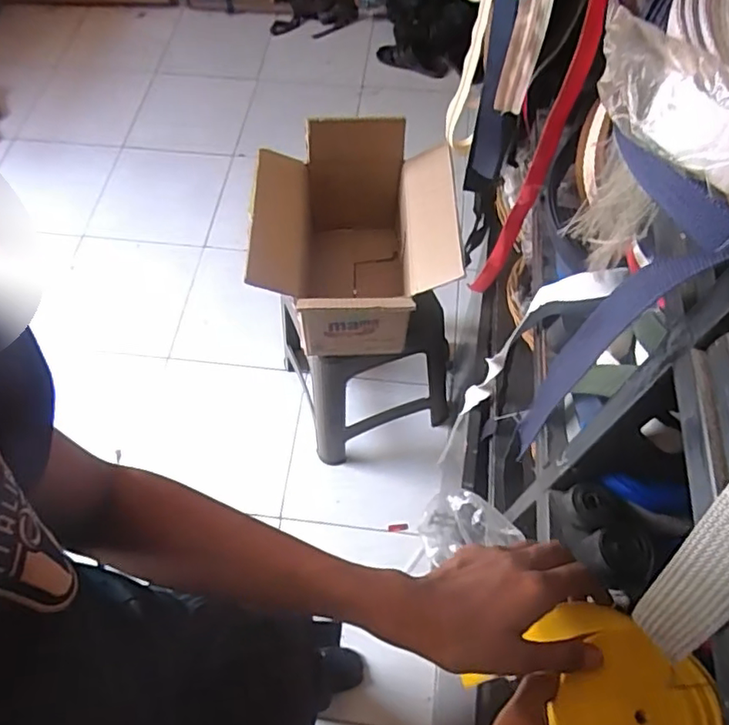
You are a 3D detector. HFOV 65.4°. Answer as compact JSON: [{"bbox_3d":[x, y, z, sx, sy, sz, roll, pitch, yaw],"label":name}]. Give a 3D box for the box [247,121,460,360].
[{"bbox_3d":[0.006,-0.189,1.020,0.292,0.289,0.349,0,63,2],"label":"box"}]

